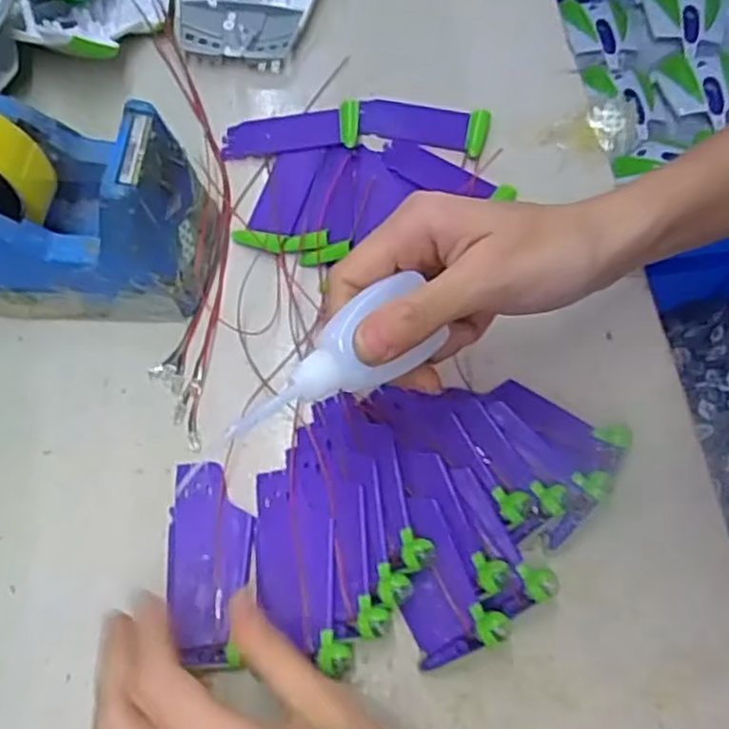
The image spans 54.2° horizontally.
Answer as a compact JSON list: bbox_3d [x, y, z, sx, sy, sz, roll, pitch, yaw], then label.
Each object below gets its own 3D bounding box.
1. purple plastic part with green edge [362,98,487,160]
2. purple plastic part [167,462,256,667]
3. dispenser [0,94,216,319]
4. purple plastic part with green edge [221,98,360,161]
[{"bbox_3d":[0.035,-0.144,0.424,0.076,0.009,0.030,12,67,5],"label":"purple plastic part with green edge"},{"bbox_3d":[-0.070,0.087,0.322,0.038,0.005,0.089,-5,63,-4],"label":"purple plastic part"},{"bbox_3d":[-0.178,-0.082,0.331,0.194,0.106,0.073,2,67,1],"label":"dispenser"},{"bbox_3d":[-0.043,-0.137,0.418,0.079,0.006,0.029,-3,68,10],"label":"purple plastic part with green edge"}]

